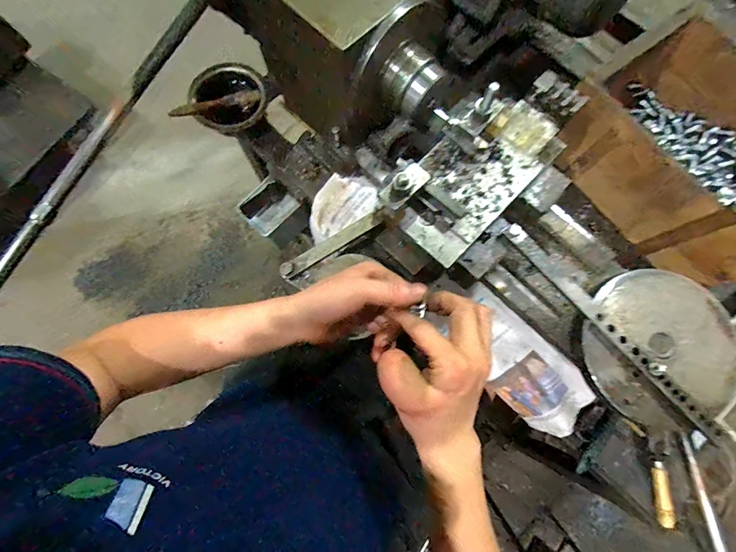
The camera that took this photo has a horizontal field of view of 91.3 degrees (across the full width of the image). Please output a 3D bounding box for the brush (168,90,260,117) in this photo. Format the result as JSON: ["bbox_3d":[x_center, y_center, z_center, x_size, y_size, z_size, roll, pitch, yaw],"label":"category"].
[{"bbox_3d":[-0.261,-0.292,0.613,0.150,0.017,0.032,-13,77,-5],"label":"brush"}]

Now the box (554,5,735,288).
[{"bbox_3d":[0.501,-0.194,0.556,0.259,0.129,0.336,-34,79,-9],"label":"box"}]

